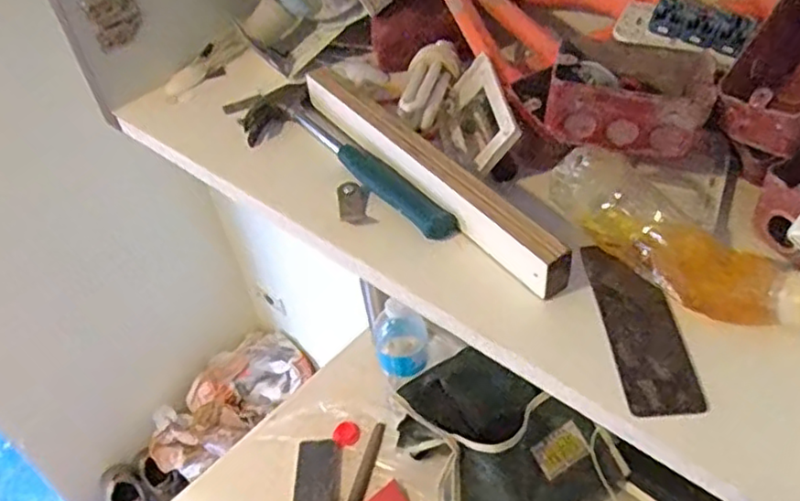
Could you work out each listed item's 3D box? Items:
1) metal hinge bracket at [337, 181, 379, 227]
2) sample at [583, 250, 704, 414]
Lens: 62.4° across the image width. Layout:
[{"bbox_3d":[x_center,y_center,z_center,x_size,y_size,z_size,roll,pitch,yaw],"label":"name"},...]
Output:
[{"bbox_3d":[-0.035,-0.037,0.510,0.026,0.017,0.041,-12,43,-5],"label":"metal hinge bracket"},{"bbox_3d":[0.148,0.045,0.407,0.044,0.009,0.127,-6,43,2],"label":"sample"}]

